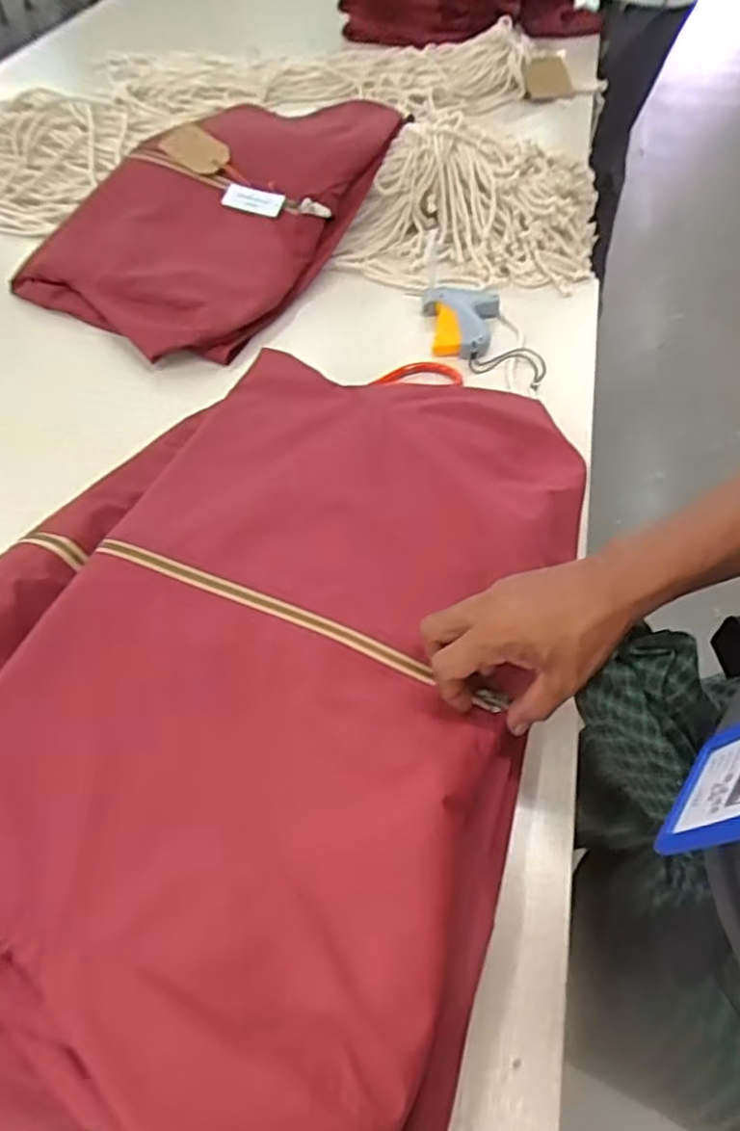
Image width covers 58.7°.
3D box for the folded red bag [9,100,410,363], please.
[{"bbox_3d":[-0.209,-0.497,0.899,0.349,0.095,0.546,22,56,15],"label":"folded red bag"}]

